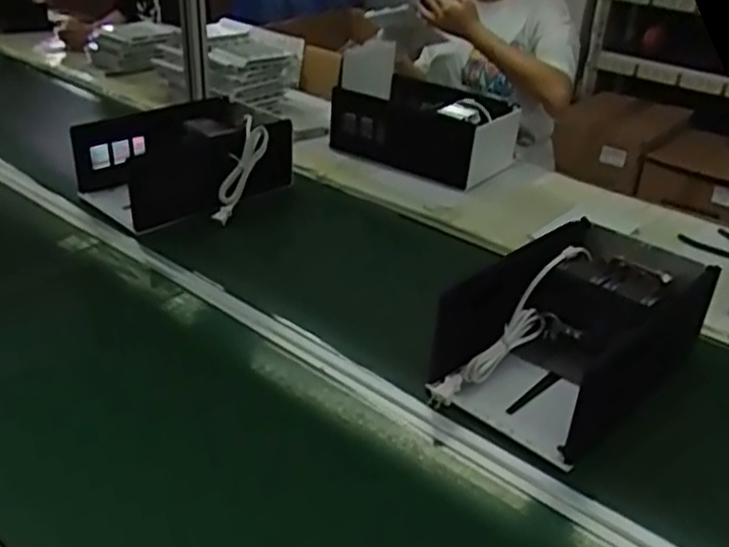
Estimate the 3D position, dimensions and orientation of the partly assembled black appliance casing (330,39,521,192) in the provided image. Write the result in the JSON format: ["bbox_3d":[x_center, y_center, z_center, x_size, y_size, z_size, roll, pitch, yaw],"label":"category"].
[{"bbox_3d":[0.114,-0.342,1.547,0.368,0.207,0.197,20,35,27],"label":"partly assembled black appliance casing"}]

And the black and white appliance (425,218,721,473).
[{"bbox_3d":[0.271,0.060,0.944,0.217,0.132,0.347,26,38,34],"label":"black and white appliance"}]

